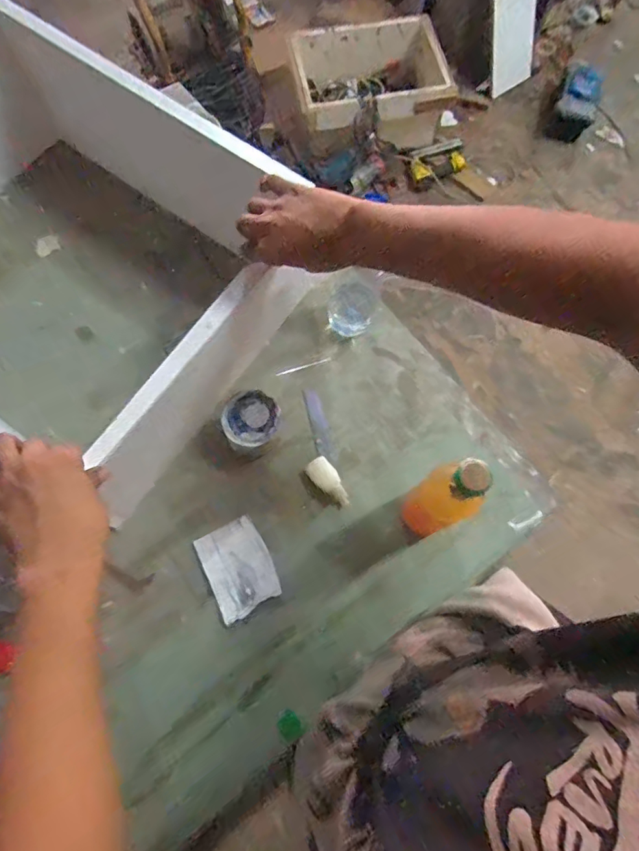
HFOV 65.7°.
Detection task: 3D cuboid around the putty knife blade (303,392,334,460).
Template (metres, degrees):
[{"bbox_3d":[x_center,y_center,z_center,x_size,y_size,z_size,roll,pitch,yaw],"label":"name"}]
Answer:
[{"bbox_3d":[-0.001,-0.002,0.661,0.023,0.004,0.100,-12,69,-9],"label":"putty knife blade"}]

